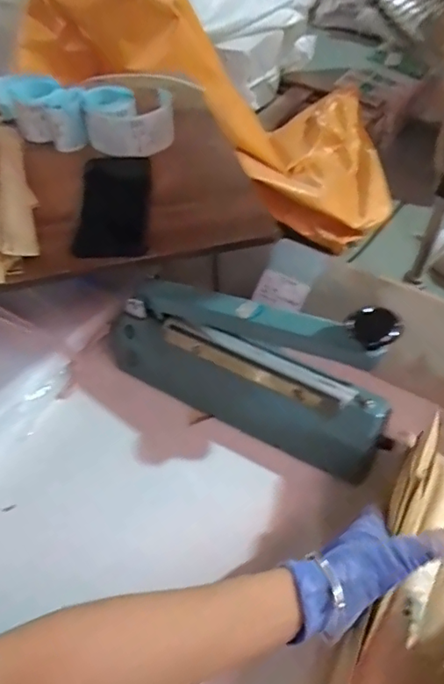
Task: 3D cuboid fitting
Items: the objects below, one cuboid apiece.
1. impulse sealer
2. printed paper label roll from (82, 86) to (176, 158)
[{"bbox_3d":[0.023,0.012,0.549,0.303,0.184,0.063,22,54,18],"label":"impulse sealer"},{"bbox_3d":[-0.115,-0.274,0.661,0.107,0.050,0.085,-6,50,-5],"label":"printed paper label roll"}]

